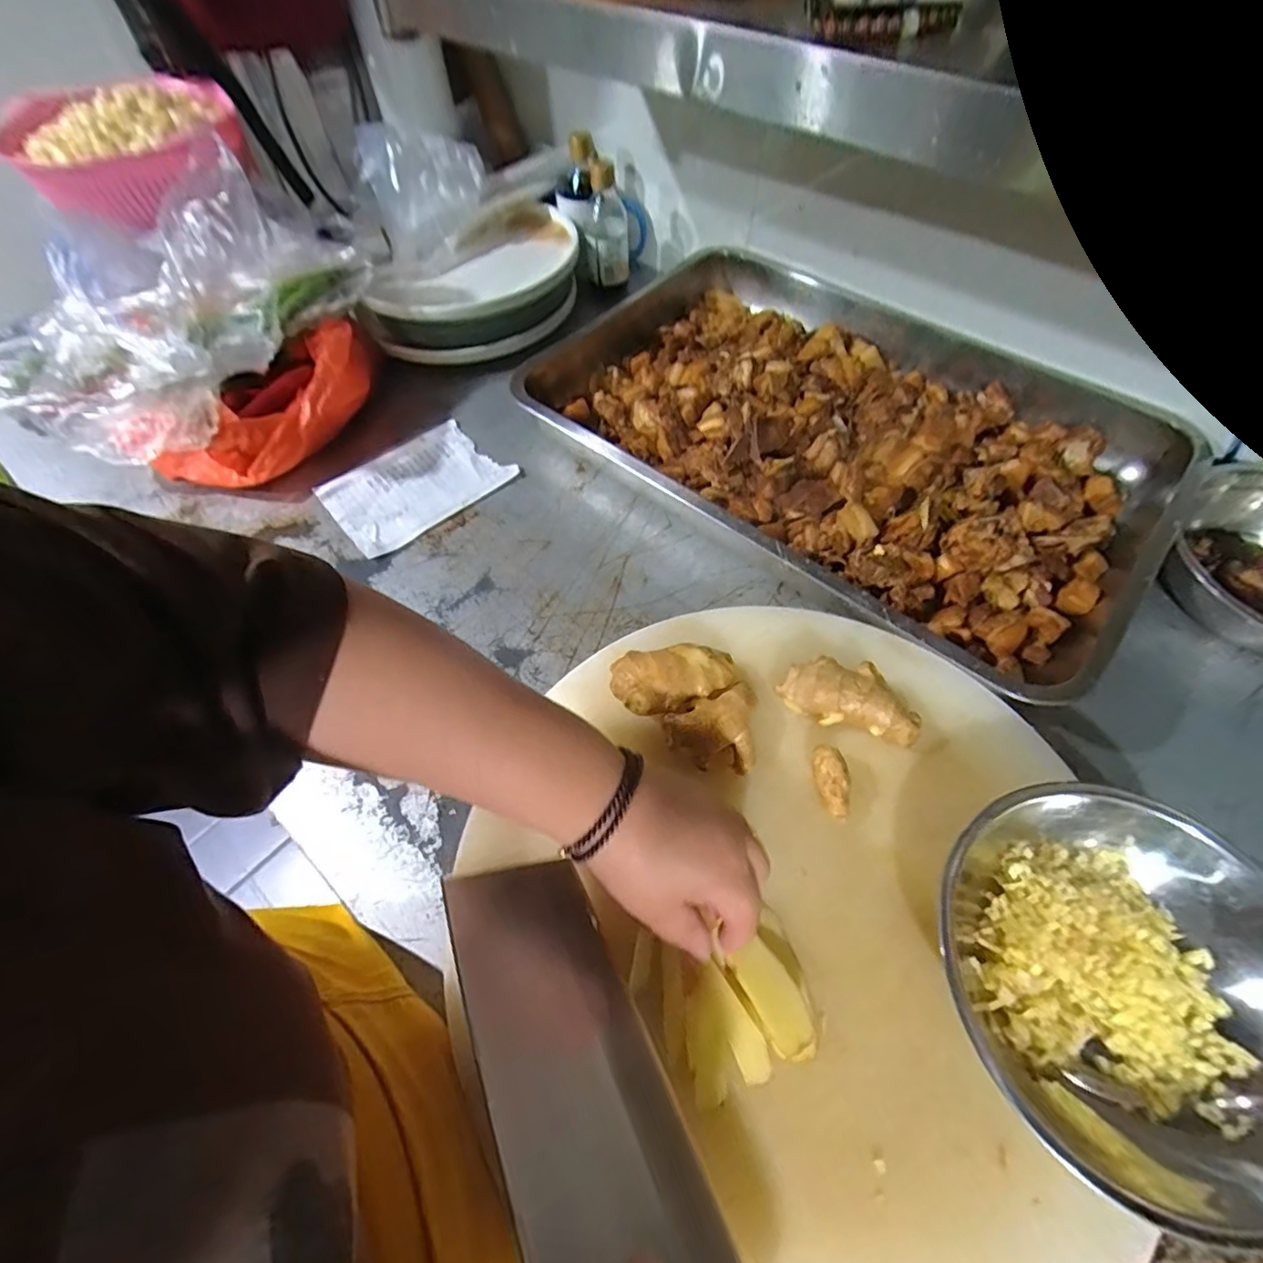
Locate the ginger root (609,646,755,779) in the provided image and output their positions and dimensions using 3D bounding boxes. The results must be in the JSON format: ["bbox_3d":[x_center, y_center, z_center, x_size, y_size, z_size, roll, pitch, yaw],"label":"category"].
[{"bbox_3d":[0.036,0.051,0.399,0.099,0.040,0.080,3,59,4],"label":"ginger root"}]

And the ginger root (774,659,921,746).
[{"bbox_3d":[0.154,0.047,0.401,0.092,0.035,0.044,14,60,10],"label":"ginger root"}]

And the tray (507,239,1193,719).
[{"bbox_3d":[0.212,-0.215,0.596,0.586,0.071,0.414,36,66,21],"label":"tray"}]

